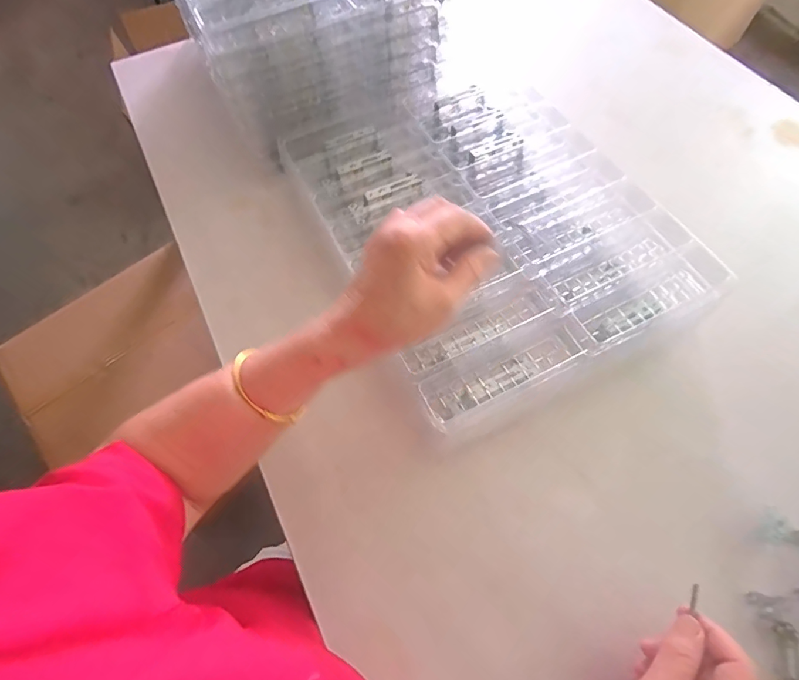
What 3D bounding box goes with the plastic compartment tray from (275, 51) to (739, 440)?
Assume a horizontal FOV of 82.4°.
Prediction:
[{"bbox_3d":[0.098,-0.143,0.548,0.344,0.083,0.432,-26,64,-12],"label":"plastic compartment tray"}]

